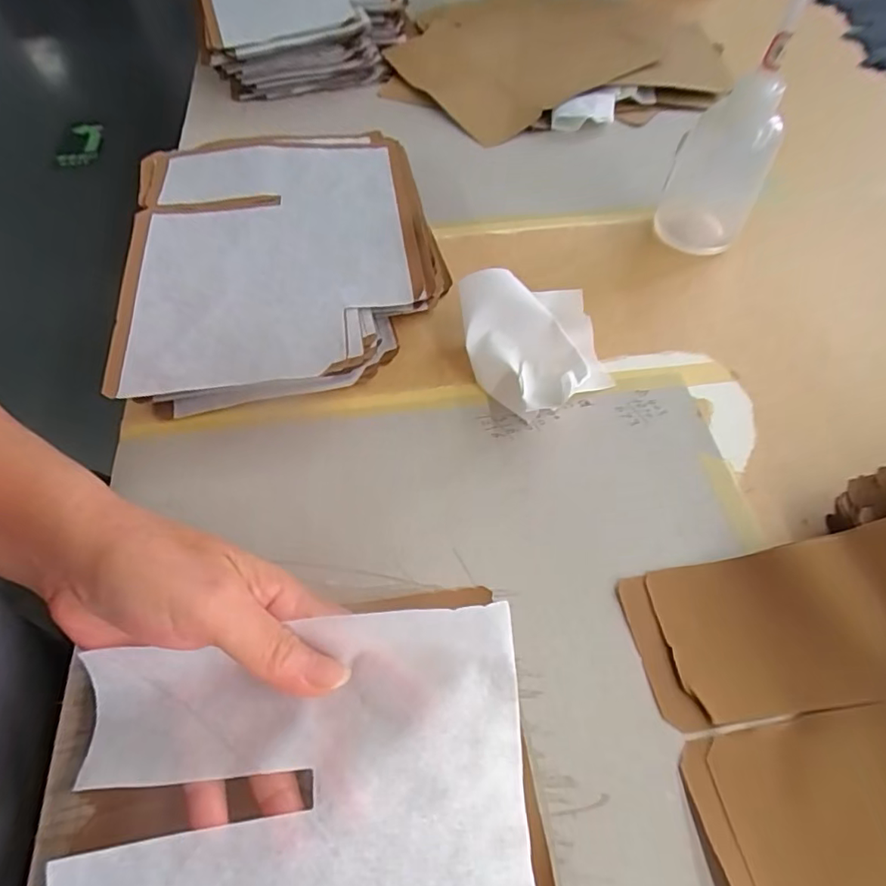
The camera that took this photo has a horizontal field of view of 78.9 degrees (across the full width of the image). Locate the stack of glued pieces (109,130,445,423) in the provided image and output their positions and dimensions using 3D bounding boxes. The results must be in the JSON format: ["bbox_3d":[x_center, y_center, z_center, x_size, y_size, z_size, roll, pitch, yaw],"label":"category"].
[{"bbox_3d":[-0.115,-0.141,0.397,0.206,0.045,0.259,-10,58,-7],"label":"stack of glued pieces"}]

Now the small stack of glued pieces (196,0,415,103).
[{"bbox_3d":[-0.161,-0.497,0.613,0.223,0.068,0.257,-13,59,-9],"label":"small stack of glued pieces"}]

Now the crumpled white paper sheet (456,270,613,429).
[{"bbox_3d":[0.062,-0.063,0.342,0.088,0.047,0.096,-12,59,-9],"label":"crumpled white paper sheet"}]

